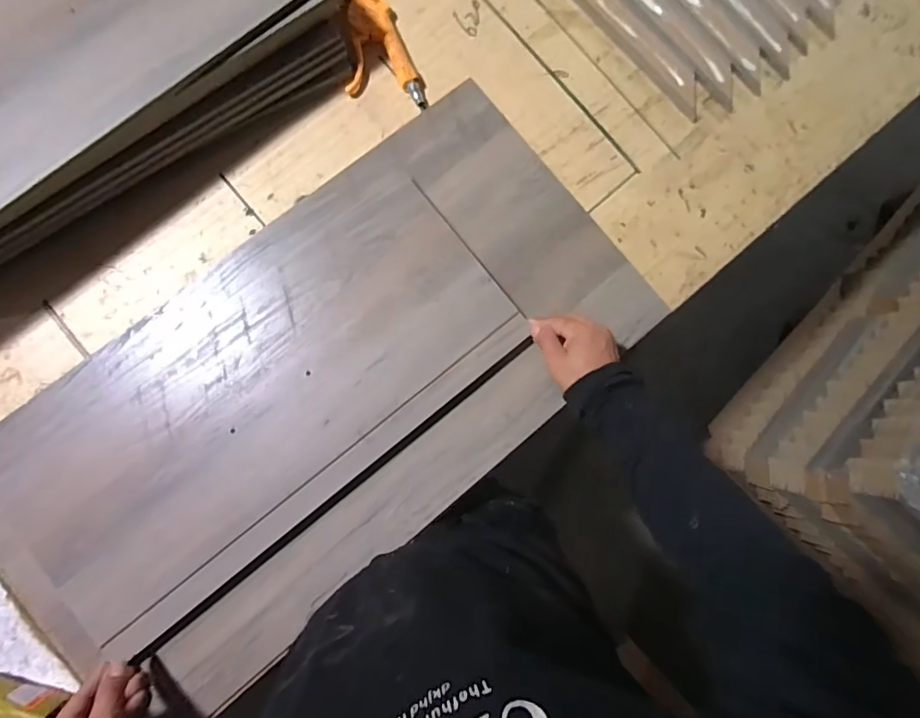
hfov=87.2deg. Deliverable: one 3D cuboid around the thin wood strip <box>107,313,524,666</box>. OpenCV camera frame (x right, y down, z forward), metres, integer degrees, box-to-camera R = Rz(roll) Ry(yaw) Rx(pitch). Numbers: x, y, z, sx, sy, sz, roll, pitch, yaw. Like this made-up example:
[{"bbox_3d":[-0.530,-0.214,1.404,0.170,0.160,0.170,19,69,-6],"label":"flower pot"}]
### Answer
[{"bbox_3d":[-0.132,0.124,0.505,0.519,0.010,0.028,-39,88,-8],"label":"thin wood strip"}]

